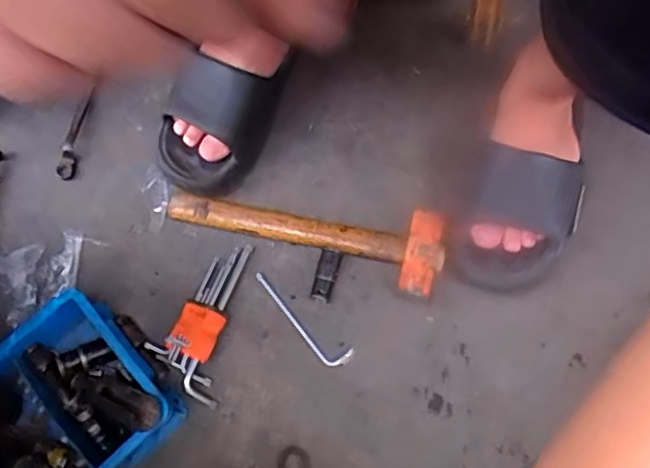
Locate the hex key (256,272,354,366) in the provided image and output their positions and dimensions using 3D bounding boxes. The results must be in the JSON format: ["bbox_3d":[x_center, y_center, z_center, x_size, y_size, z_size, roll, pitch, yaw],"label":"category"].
[{"bbox_3d":[-0.029,0.091,0.668,0.135,0.010,0.029,42,76,13],"label":"hex key"}]

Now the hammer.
[{"bbox_3d":[-0.024,-0.006,0.690,0.311,0.041,0.088,14,72,6],"label":"hammer"}]

